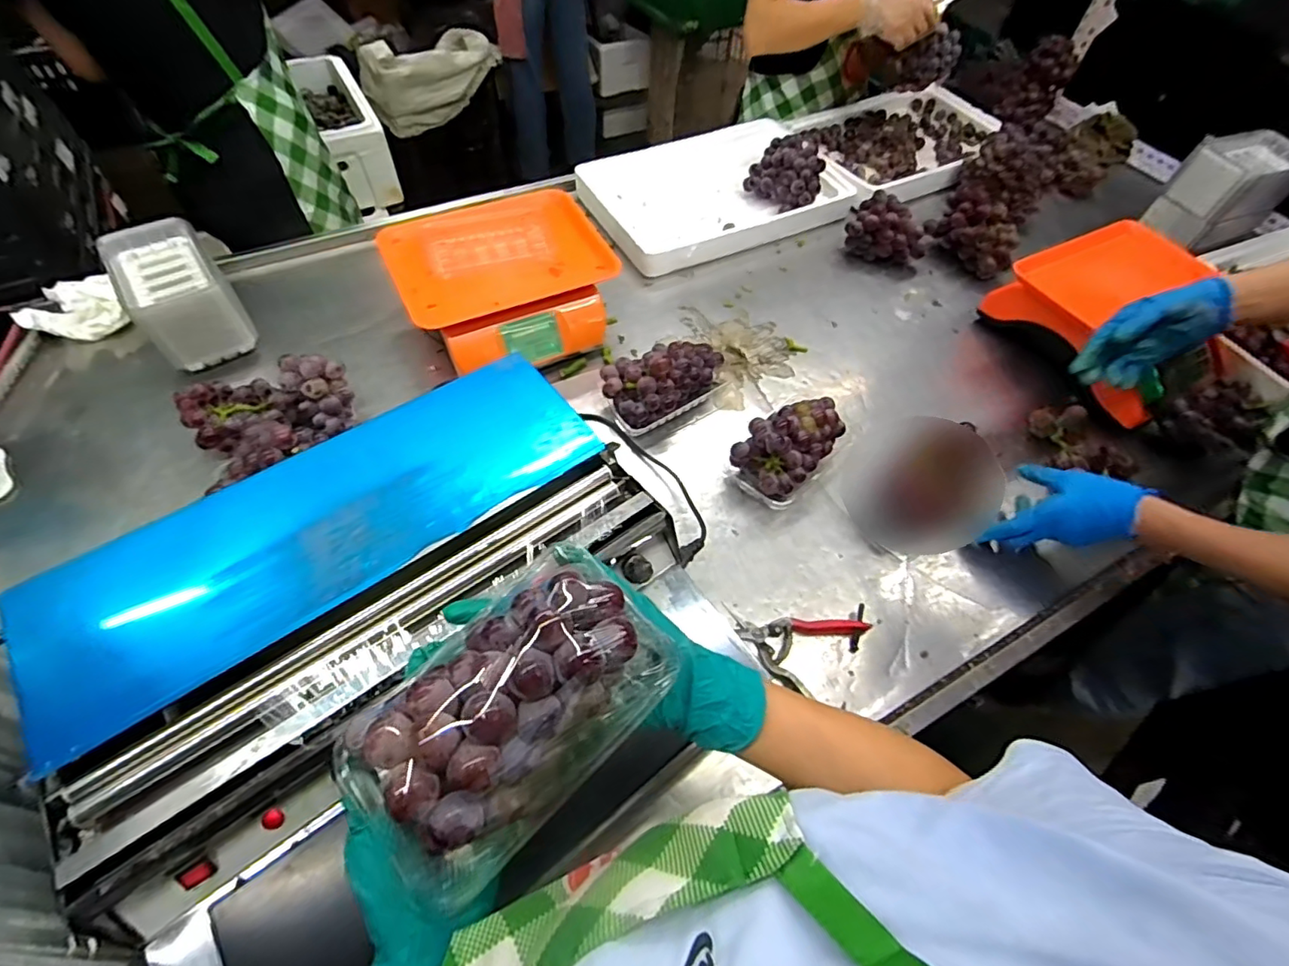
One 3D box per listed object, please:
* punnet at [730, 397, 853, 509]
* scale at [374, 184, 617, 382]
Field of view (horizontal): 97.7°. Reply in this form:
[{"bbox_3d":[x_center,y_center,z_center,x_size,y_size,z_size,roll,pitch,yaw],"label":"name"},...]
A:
[{"bbox_3d":[0.194,-0.054,0.743,0.099,0.093,0.173,39,62,20],"label":"punnet"},{"bbox_3d":[-0.209,-0.297,0.841,0.295,0.120,0.254,-23,61,-17],"label":"scale"}]

